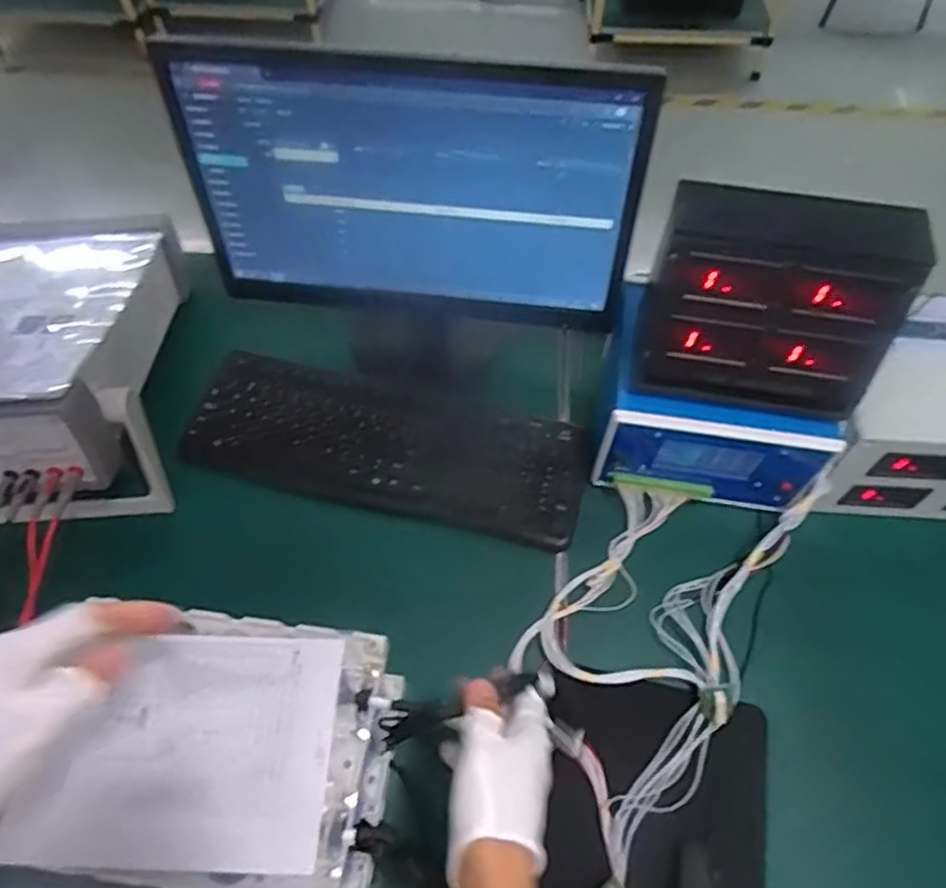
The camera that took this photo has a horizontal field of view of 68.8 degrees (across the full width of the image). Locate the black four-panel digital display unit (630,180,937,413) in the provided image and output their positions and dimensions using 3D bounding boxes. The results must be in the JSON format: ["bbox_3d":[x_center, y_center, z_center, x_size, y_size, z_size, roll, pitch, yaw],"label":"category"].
[{"bbox_3d":[0.243,-0.113,0.575,0.189,0.160,0.091,12,61,7],"label":"black four-panel digital display unit"}]

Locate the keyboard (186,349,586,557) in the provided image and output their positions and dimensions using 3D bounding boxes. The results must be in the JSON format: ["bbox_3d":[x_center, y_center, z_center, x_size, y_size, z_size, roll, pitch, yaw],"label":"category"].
[{"bbox_3d":[-0.095,-0.001,0.760,0.437,0.018,0.146,13,61,7],"label":"keyboard"}]

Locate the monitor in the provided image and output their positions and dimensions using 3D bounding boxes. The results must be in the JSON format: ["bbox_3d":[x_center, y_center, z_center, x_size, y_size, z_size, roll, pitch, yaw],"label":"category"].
[{"bbox_3d":[-0.063,-0.239,0.686,0.437,0.269,0.062,7,60,4],"label":"monitor"}]

